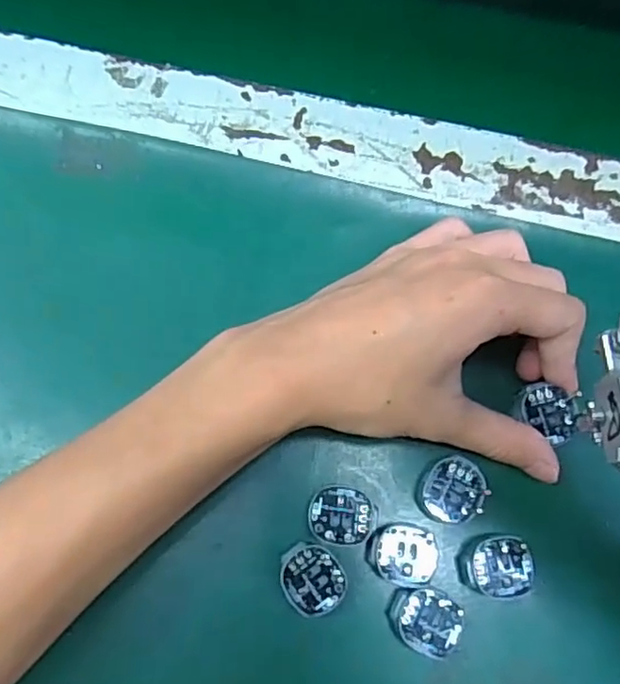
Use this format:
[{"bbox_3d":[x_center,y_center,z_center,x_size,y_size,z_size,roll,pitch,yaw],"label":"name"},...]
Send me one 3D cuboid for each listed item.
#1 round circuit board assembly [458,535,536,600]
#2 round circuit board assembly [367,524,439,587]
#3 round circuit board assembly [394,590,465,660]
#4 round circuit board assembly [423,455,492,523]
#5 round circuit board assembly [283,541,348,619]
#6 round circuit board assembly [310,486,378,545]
[{"bbox_3d":[0.078,0.094,0.255,0.031,0.005,0.024,0,75,-2],"label":"round circuit board assembly"},{"bbox_3d":[0.040,0.089,0.254,0.029,0.004,0.024,17,75,3],"label":"round circuit board assembly"},{"bbox_3d":[0.049,0.114,0.248,0.029,0.004,0.024,24,75,5],"label":"round circuit board assembly"},{"bbox_3d":[0.062,0.063,0.262,0.027,0.004,0.025,0,74,-2],"label":"round circuit board assembly"},{"bbox_3d":[0.001,0.097,0.251,0.024,0.004,0.028,-37,79,-11],"label":"round circuit board assembly"},{"bbox_3d":[0.014,0.073,0.257,0.027,0.004,0.023,6,74,0],"label":"round circuit board assembly"}]

